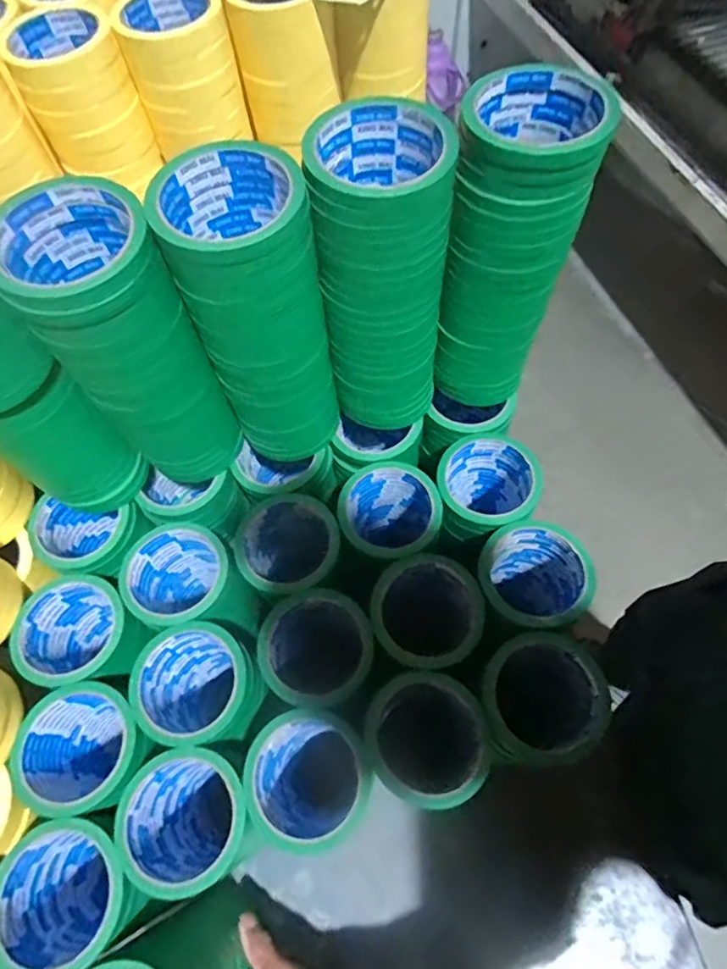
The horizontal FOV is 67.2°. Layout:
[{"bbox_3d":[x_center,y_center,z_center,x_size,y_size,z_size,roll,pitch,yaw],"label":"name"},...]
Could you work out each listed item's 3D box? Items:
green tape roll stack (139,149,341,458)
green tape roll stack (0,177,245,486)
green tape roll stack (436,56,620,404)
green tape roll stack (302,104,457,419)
[{"bbox_3d":[-0.071,-0.119,0.419,0.101,0.233,0.089,-9,64,-3],"label":"green tape roll stack"},{"bbox_3d":[-0.170,-0.091,0.417,0.086,0.245,0.078,-37,69,-15],"label":"green tape roll stack"},{"bbox_3d":[0.112,-0.176,0.441,0.087,0.239,0.094,13,65,8],"label":"green tape roll stack"},{"bbox_3d":[0.016,-0.149,0.429,0.093,0.239,0.086,1,64,2],"label":"green tape roll stack"}]

